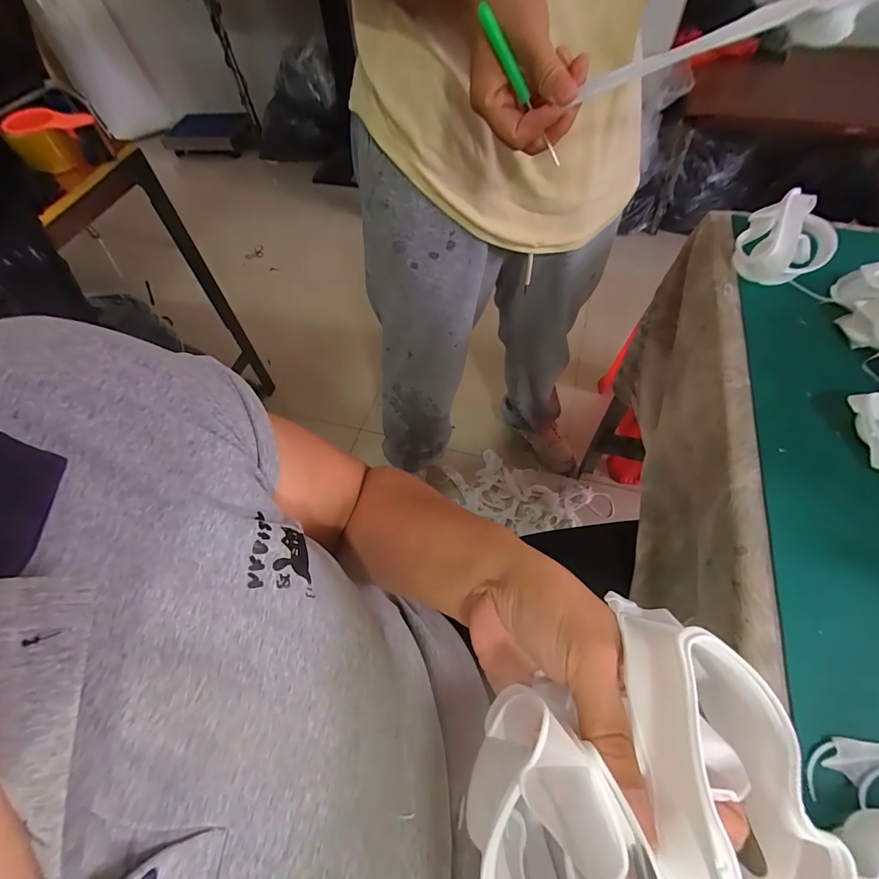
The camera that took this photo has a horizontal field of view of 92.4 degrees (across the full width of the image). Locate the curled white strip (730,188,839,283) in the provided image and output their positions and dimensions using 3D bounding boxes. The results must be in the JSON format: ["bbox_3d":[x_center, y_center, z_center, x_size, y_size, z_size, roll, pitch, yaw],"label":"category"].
[{"bbox_3d":[0.393,-0.226,0.475,0.089,0.057,0.120,30,64,20],"label":"curled white strip"}]

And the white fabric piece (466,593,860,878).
[{"bbox_3d":[0.085,0.135,0.163,0.133,0.056,0.129,4,58,7],"label":"white fabric piece"}]

